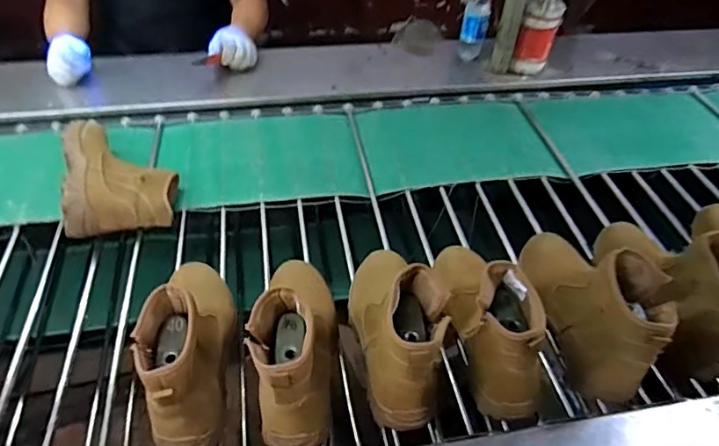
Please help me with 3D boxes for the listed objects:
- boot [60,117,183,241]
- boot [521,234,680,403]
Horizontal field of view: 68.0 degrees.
[{"bbox_3d":[-0.426,-0.081,0.964,0.171,0.106,0.237,-8,47,-10],"label":"boot"},{"bbox_3d":[0.334,0.104,0.753,0.098,0.163,0.260,-9,47,-11],"label":"boot"}]

